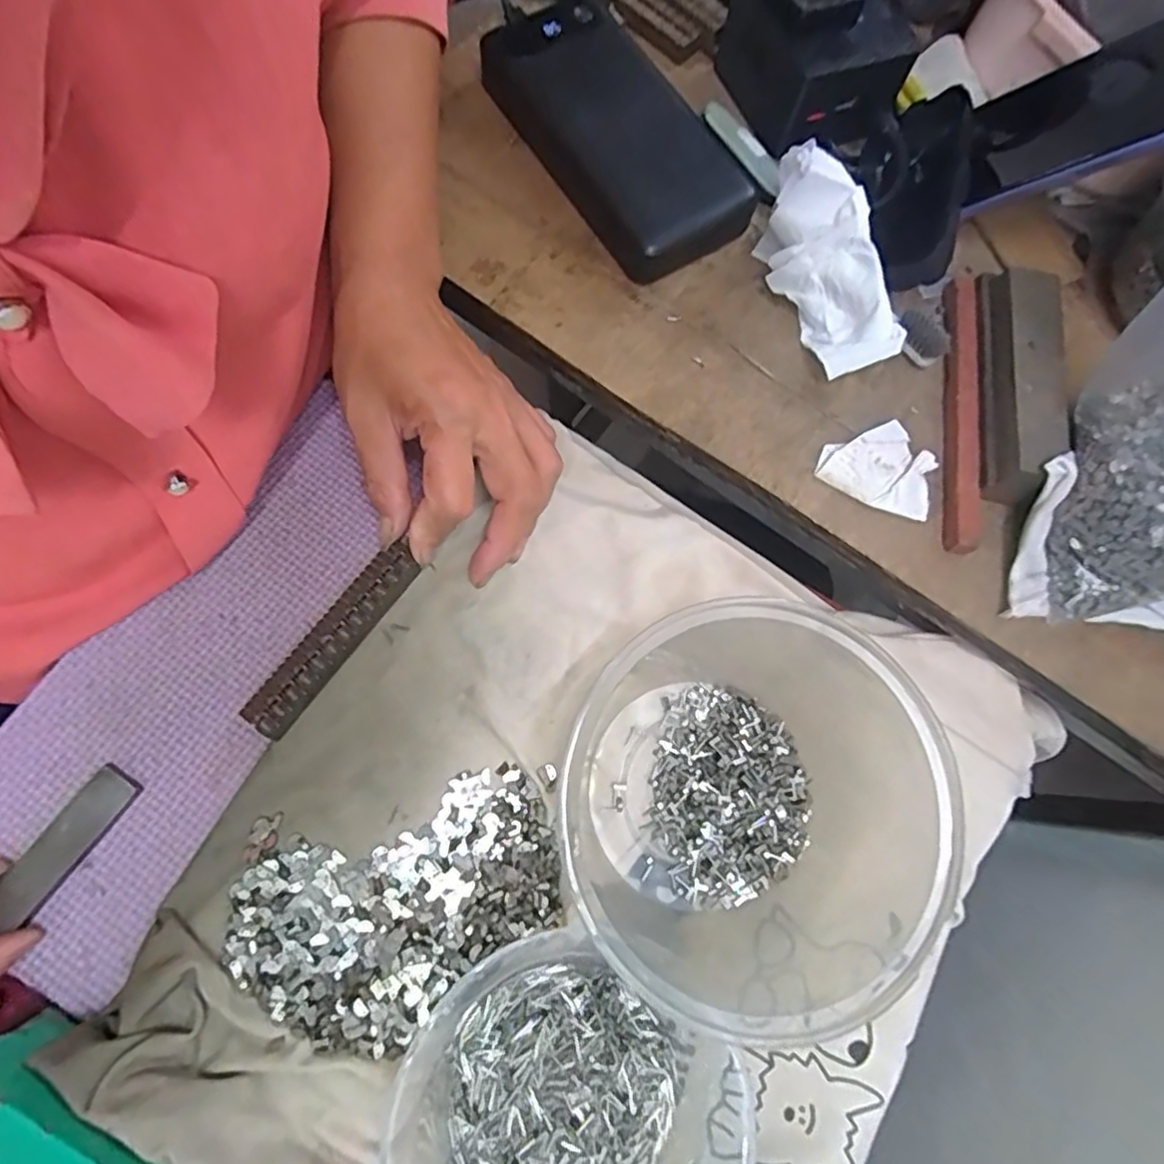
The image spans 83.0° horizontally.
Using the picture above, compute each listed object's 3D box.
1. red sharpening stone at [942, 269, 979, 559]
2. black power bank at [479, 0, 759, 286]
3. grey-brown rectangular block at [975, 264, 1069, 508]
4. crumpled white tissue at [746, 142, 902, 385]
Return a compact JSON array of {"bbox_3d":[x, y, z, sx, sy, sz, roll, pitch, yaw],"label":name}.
[{"bbox_3d":[0.184,-0.086,0.320,0.014,0.010,0.149,9,73,-3],"label":"red sharpening stone"},{"bbox_3d":[0.018,-0.229,0.335,0.075,0.029,0.146,-32,79,-13],"label":"black power bank"},{"bbox_3d":[0.209,-0.095,0.314,0.032,0.029,0.112,10,73,-3],"label":"grey-brown rectangular block"},{"bbox_3d":[0.113,-0.149,0.310,0.035,0.055,0.097,-25,78,-12],"label":"crumpled white tissue"}]

